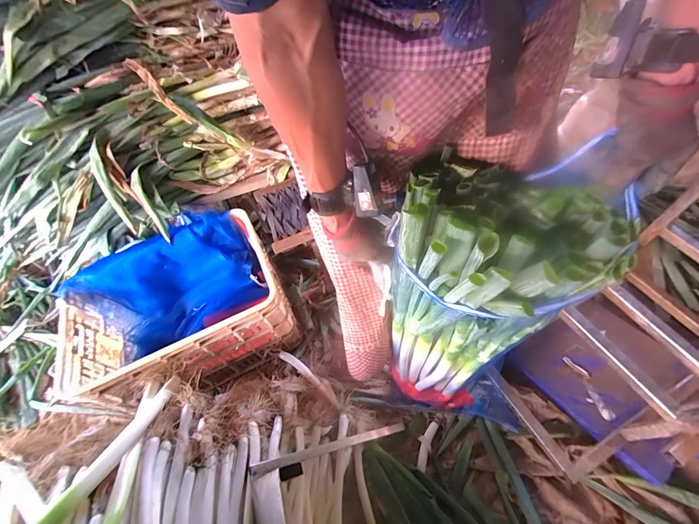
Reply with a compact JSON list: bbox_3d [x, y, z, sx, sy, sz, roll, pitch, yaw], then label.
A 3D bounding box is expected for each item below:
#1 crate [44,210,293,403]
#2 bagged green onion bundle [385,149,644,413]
[{"bbox_3d":[-0.465,0.129,0.939,0.535,0.259,0.404,-25,58,-7],"label":"crate"},{"bbox_3d":[0.213,0.136,0.634,0.262,0.631,0.203,8,51,10],"label":"bagged green onion bundle"}]

